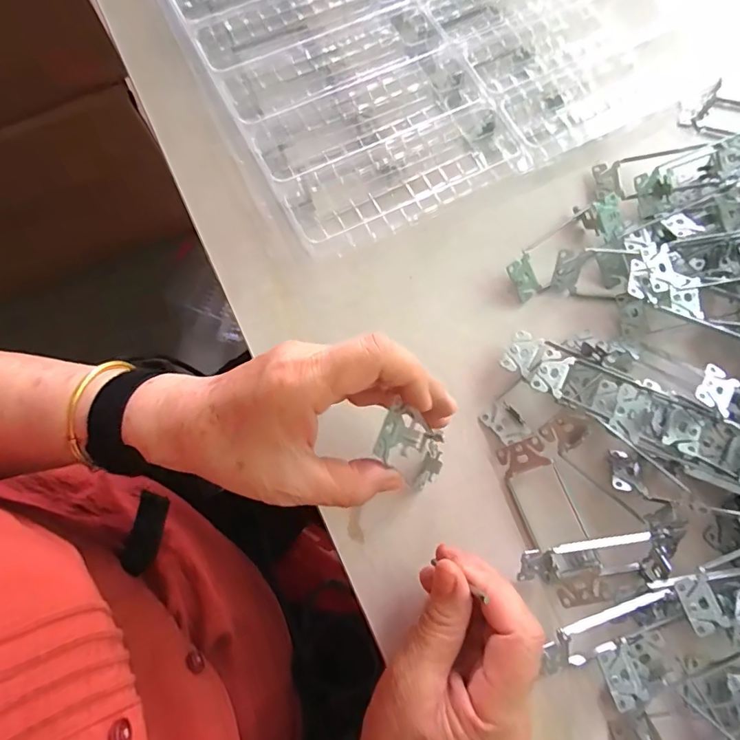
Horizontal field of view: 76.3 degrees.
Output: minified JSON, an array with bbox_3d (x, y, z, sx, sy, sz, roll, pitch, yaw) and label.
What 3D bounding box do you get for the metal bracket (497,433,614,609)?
[{"bbox_3d":[0.123,0.096,0.309,0.037,0.022,0.106,-21,76,-6],"label":"metal bracket"}]

